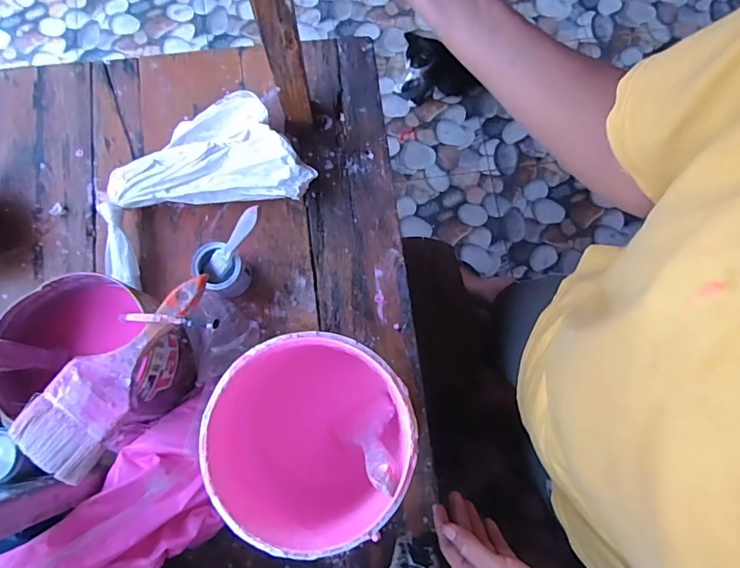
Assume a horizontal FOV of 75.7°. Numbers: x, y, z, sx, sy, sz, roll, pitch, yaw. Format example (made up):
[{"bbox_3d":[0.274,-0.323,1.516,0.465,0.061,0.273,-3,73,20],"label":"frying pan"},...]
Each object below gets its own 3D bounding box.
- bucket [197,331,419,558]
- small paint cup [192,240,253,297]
[{"bbox_3d":[-0.051,0.142,0.476,0.174,0.166,0.170,0,80,-1],"label":"bucket"},{"bbox_3d":[-0.178,-0.018,0.580,0.052,0.057,0.061,-42,83,-8],"label":"small paint cup"}]

